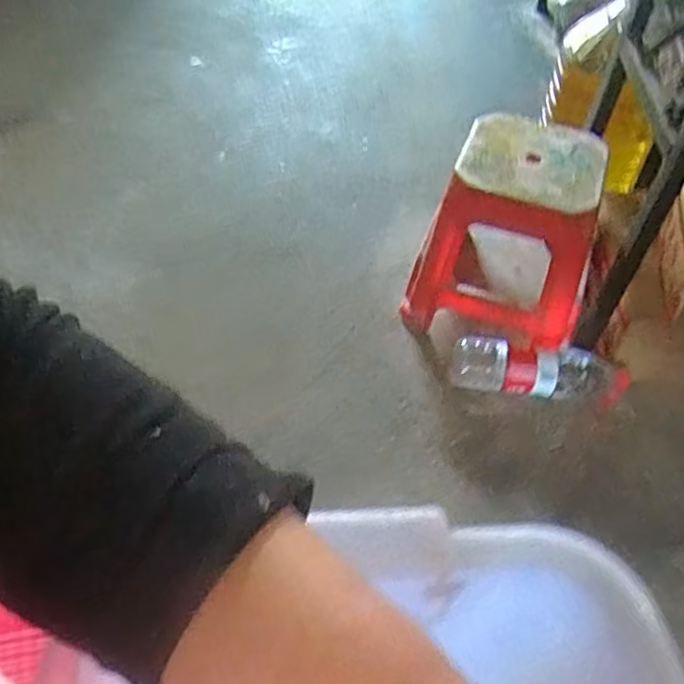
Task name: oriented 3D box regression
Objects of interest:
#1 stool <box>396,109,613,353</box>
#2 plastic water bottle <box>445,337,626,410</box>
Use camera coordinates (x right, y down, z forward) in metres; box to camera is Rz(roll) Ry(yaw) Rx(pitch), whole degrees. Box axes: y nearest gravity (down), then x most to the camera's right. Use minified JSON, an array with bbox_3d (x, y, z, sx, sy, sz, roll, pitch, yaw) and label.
[{"bbox_3d":[0.318,-0.205,1.332,0.315,0.336,0.285,14,50,7],"label":"stool"},{"bbox_3d":[0.370,0.055,1.275,0.336,0.080,0.093,4,49,-2],"label":"plastic water bottle"}]

